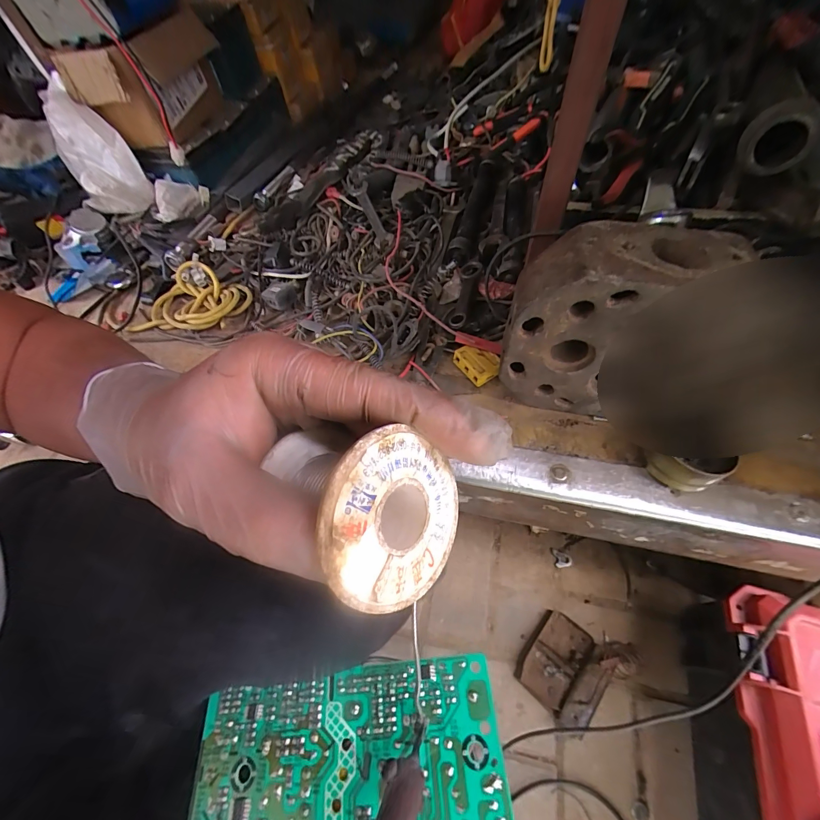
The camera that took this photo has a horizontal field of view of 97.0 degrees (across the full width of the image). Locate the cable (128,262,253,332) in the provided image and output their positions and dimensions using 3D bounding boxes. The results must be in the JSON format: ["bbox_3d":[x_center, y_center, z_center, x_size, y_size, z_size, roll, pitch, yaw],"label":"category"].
[{"bbox_3d":[-0.296,-0.149,0.496,0.156,0.045,0.097,9,60,10],"label":"cable"}]

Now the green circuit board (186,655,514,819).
[{"bbox_3d":[-0.025,0.141,0.140,0.120,0.011,0.065,-6,58,1],"label":"green circuit board"}]

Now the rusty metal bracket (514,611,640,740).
[{"bbox_3d":[0.227,0.343,0.489,0.114,0.074,0.137,35,67,23],"label":"rusty metal bracket"}]

